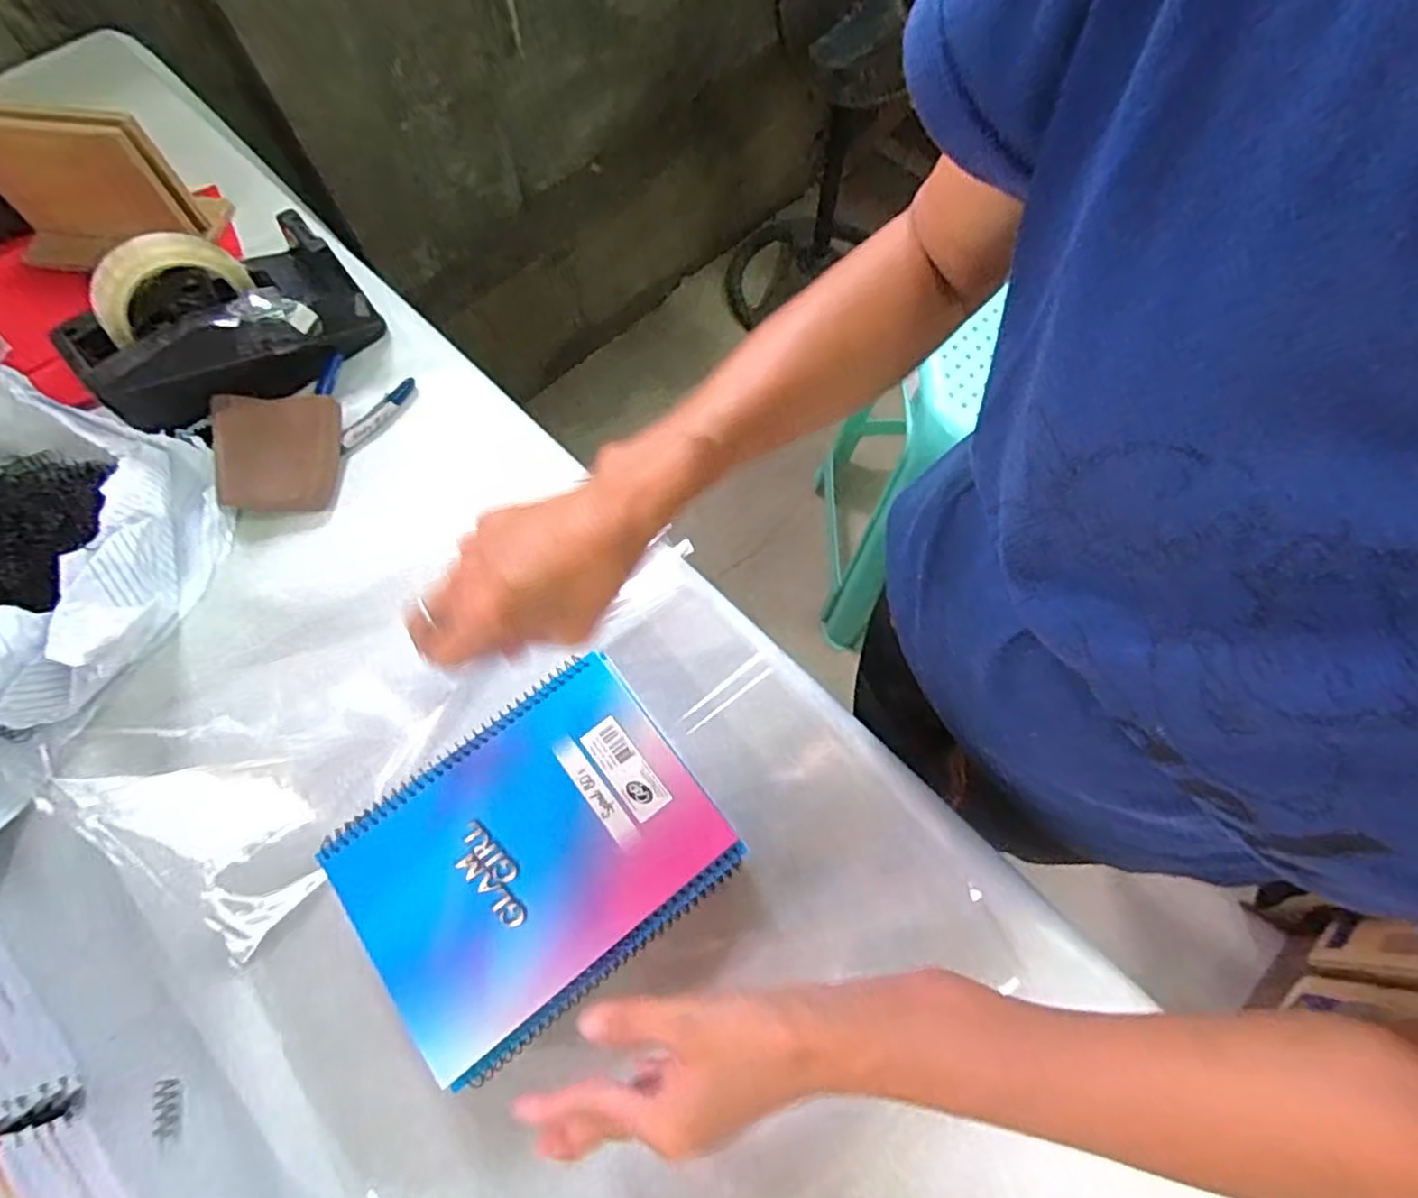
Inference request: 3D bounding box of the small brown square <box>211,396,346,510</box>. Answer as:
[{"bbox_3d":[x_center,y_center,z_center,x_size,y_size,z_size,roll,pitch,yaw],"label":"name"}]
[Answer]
[{"bbox_3d":[-0.336,-0.115,0.542,0.086,0.012,0.094,-5,77,-31],"label":"small brown square"}]

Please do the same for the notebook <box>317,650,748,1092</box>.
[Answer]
[{"bbox_3d":[-0.103,0.145,0.400,0.198,0.012,0.156,-35,71,-13],"label":"notebook"}]

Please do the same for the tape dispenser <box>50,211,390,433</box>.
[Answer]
[{"bbox_3d":[-0.377,-0.215,0.536,0.197,0.120,0.079,-43,73,-15],"label":"tape dispenser"}]

